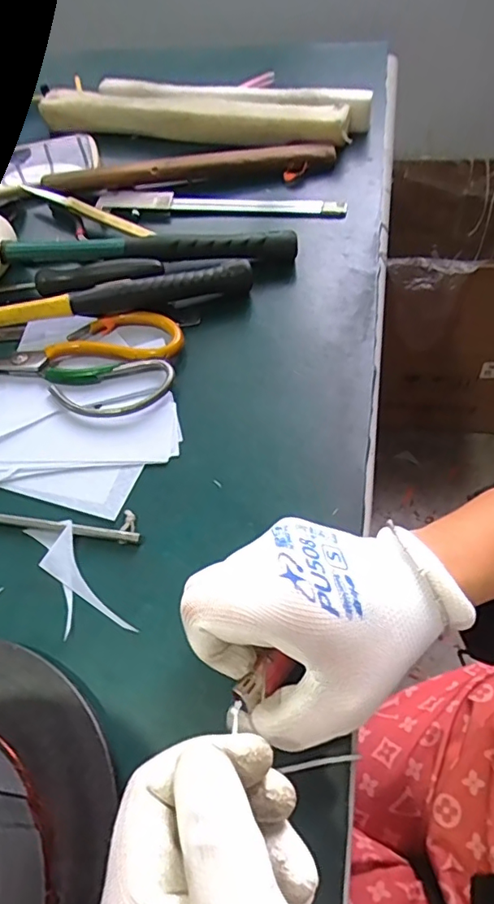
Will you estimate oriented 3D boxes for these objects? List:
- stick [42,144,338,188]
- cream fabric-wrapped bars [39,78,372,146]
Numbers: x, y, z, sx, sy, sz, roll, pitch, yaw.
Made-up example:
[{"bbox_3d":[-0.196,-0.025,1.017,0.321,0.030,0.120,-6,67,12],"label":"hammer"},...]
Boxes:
[{"bbox_3d":[-0.054,-0.265,0.513,0.271,0.023,0.017,-5,55,0],"label":"stick"},{"bbox_3d":[-0.050,-0.355,0.561,0.344,0.044,0.068,14,58,13],"label":"cream fabric-wrapped bars"}]

